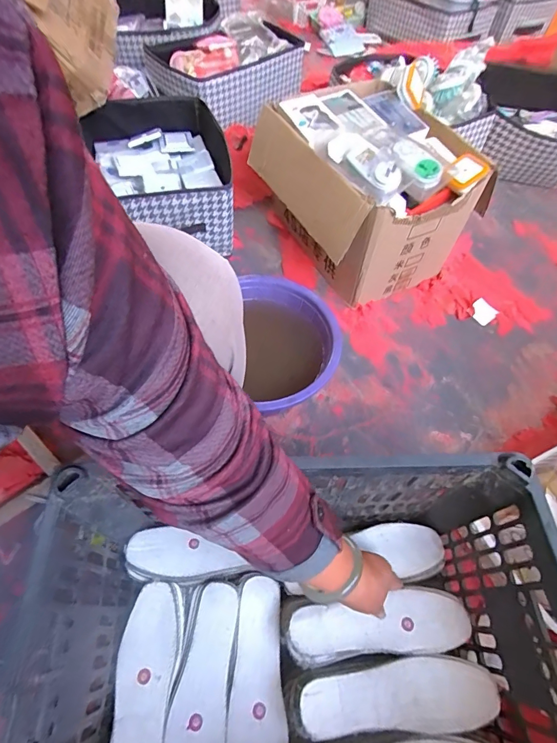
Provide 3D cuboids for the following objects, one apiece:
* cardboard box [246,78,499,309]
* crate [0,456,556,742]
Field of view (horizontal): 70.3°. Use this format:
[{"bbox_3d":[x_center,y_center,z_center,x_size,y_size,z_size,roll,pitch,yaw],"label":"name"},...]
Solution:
[{"bbox_3d":[0.168,-0.384,0.864,0.336,0.300,0.394,-21,61,-15],"label":"cardboard box"},{"bbox_3d":[0.027,0.295,0.408,0.481,0.237,0.338,-1,57,-3],"label":"crate"}]

